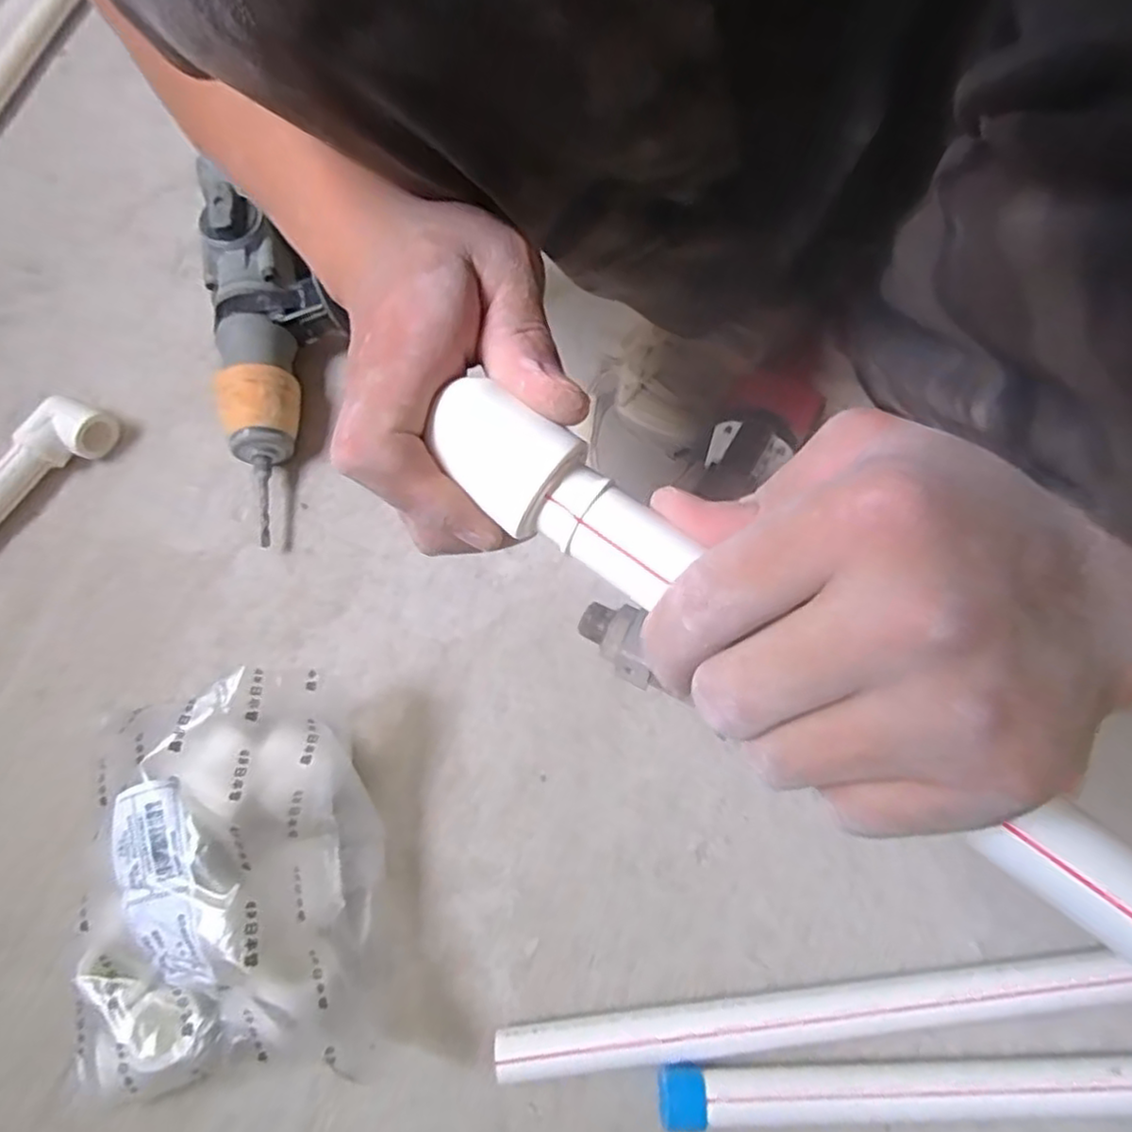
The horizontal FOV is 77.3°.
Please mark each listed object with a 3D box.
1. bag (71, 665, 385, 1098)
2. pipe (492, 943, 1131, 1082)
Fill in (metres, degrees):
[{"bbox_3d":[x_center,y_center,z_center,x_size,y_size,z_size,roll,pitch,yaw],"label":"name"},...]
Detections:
[{"bbox_3d":[-0.183,0.157,0.378,0.153,0.101,0.193,-7,66,-3],"label":"bag"},{"bbox_3d":[0.253,0.226,0.382,0.573,0.027,0.026,-5,66,-2],"label":"pipe"}]

